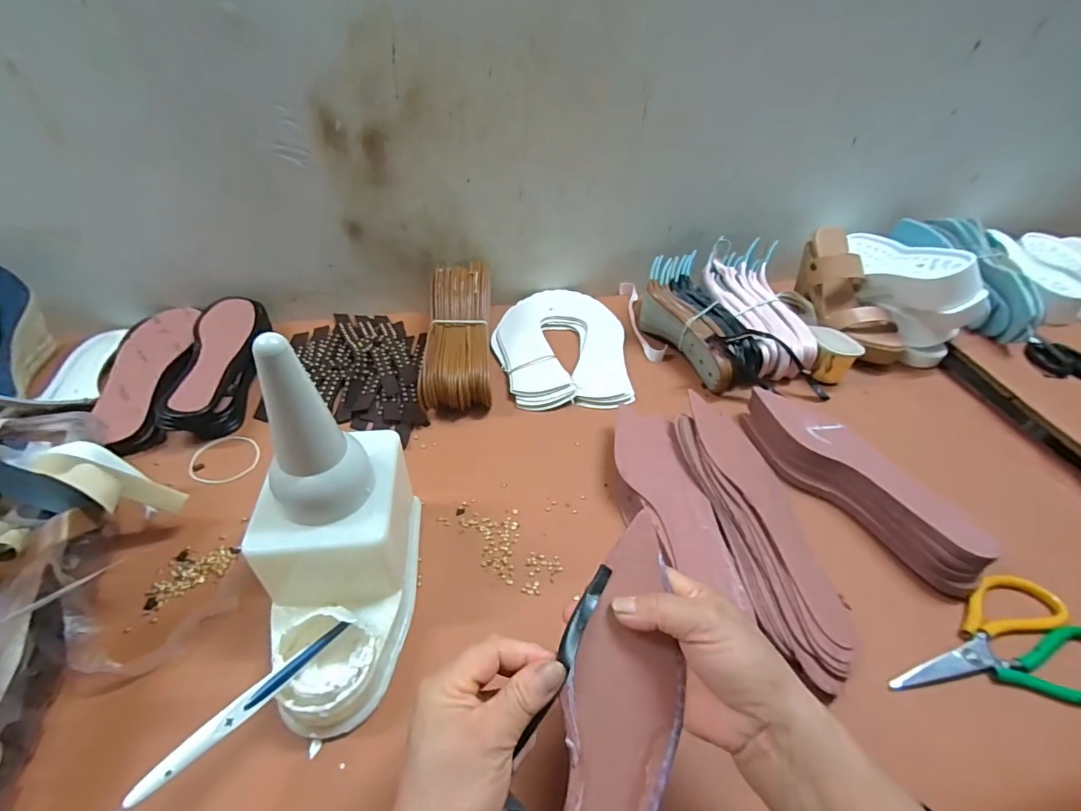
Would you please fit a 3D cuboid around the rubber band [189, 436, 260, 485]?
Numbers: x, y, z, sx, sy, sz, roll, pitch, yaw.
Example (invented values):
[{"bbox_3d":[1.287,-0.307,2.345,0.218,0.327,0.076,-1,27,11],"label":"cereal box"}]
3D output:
[{"bbox_3d":[-0.343,0.060,0.520,0.063,0.005,0.061,5,49,-14],"label":"rubber band"}]

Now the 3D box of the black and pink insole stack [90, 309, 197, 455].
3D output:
[{"bbox_3d":[-0.479,-0.037,0.583,0.092,0.039,0.247,-11,45,-14],"label":"black and pink insole stack"}]

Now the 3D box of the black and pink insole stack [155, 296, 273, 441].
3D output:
[{"bbox_3d":[-0.392,-0.053,0.593,0.081,0.054,0.221,-7,44,-10],"label":"black and pink insole stack"}]

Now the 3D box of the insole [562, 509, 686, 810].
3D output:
[{"bbox_3d":[0.040,0.197,0.261,0.066,0.004,0.258,18,69,-8],"label":"insole"}]

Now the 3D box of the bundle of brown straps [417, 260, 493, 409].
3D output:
[{"bbox_3d":[-0.103,-0.103,0.613,0.082,0.046,0.239,0,56,-3],"label":"bundle of brown straps"}]

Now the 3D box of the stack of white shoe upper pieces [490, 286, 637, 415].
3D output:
[{"bbox_3d":[0.027,-0.088,0.681,0.181,0.025,0.250,2,43,-1],"label":"stack of white shoe upper pieces"}]

